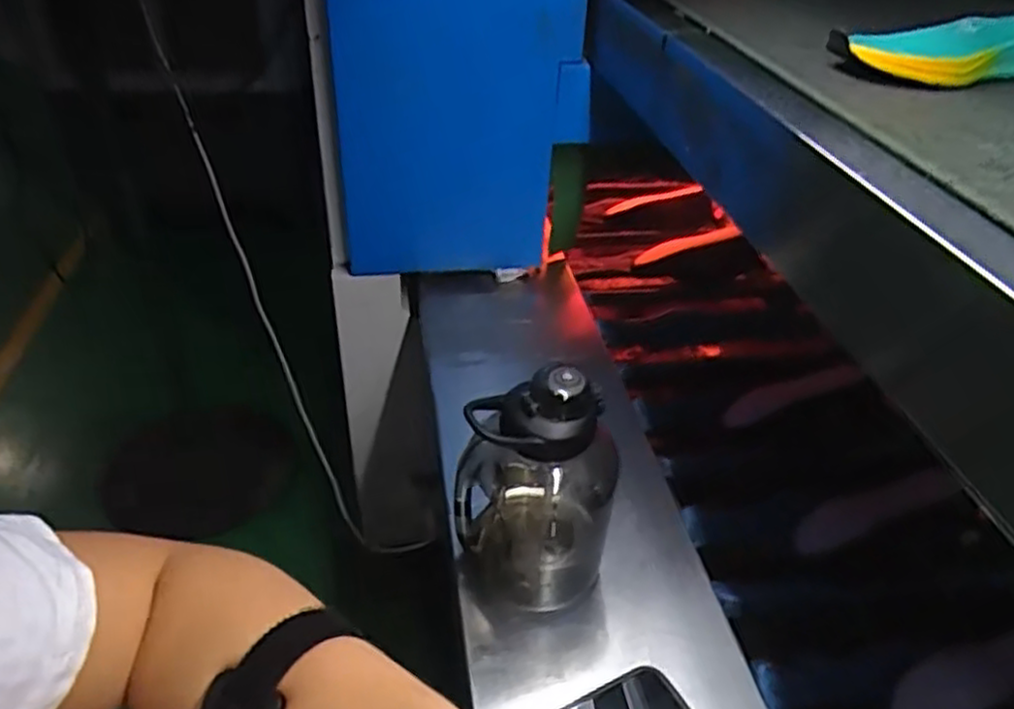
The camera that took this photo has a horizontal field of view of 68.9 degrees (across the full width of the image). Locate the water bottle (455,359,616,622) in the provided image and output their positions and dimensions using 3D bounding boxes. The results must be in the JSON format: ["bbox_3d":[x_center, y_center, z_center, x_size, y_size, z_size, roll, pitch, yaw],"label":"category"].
[{"bbox_3d":[0.025,0.119,0.641,0.126,0.227,0.102,26,44,29],"label":"water bottle"}]

